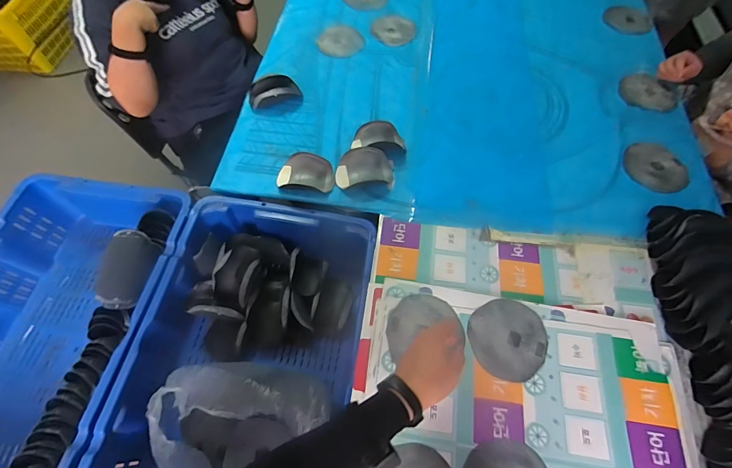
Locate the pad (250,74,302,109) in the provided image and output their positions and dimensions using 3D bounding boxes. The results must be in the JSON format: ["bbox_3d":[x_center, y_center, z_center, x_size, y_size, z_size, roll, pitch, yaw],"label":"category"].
[{"bbox_3d":[-0.255,-0.396,0.985,0.140,0.047,0.087,-17,62,-10],"label":"pad"}]

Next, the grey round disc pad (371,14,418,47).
[{"bbox_3d":[0.086,-0.648,1.136,0.141,0.004,0.146,0,60,0],"label":"grey round disc pad"}]

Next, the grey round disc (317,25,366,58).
[{"bbox_3d":[-0.076,-0.605,1.128,0.143,0.008,0.153,0,60,0],"label":"grey round disc"}]

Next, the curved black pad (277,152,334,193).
[{"bbox_3d":[-0.144,-0.150,0.859,0.130,0.034,0.085,4,60,2],"label":"curved black pad"}]

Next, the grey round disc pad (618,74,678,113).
[{"bbox_3d":[0.822,-0.417,1.042,0.148,0.014,0.163,25,63,13],"label":"grey round disc pad"}]

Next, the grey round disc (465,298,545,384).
[{"bbox_3d":[0.269,0.198,0.675,0.148,0.016,0.148,0,60,0],"label":"grey round disc"}]

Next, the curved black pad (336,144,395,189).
[{"bbox_3d":[-0.004,-0.162,0.857,0.138,0.045,0.103,-2,60,-2],"label":"curved black pad"}]

